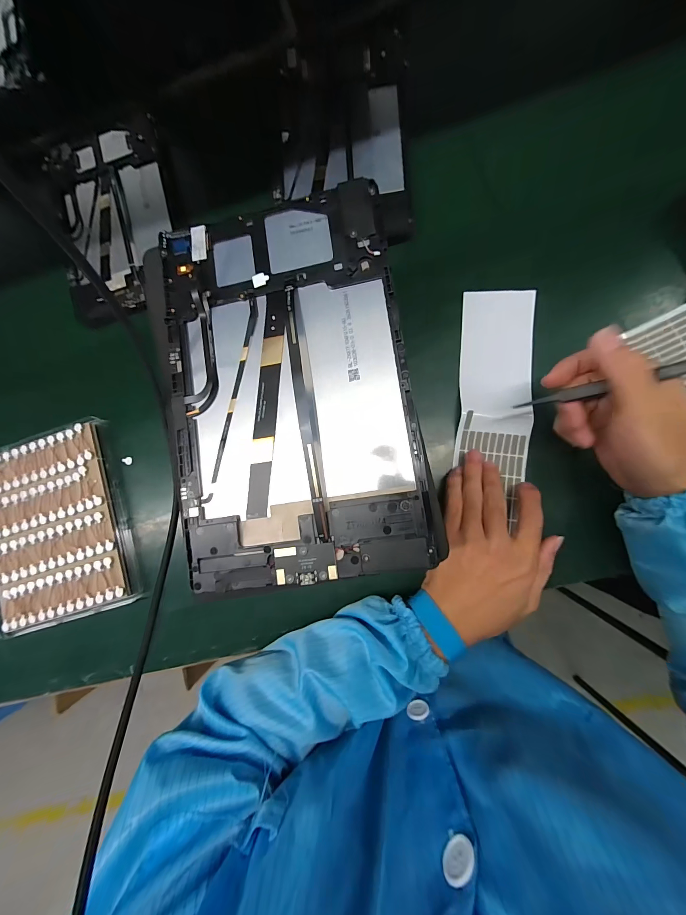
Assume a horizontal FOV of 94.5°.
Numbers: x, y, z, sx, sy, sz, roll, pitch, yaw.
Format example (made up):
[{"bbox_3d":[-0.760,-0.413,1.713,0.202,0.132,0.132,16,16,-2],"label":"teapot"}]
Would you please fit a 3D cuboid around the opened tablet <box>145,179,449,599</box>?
[{"bbox_3d":[-0.037,-0.043,0.193,0.152,0.019,0.232,-11,86,5],"label":"opened tablet"}]

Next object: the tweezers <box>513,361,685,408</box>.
[{"bbox_3d":[0.188,-0.051,0.234,0.110,0.008,0.009,-11,86,35],"label":"tweezers"}]

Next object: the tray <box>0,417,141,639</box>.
[{"bbox_3d":[-0.330,0.080,0.365,0.159,0.023,0.212,-18,86,4],"label":"tray"}]

